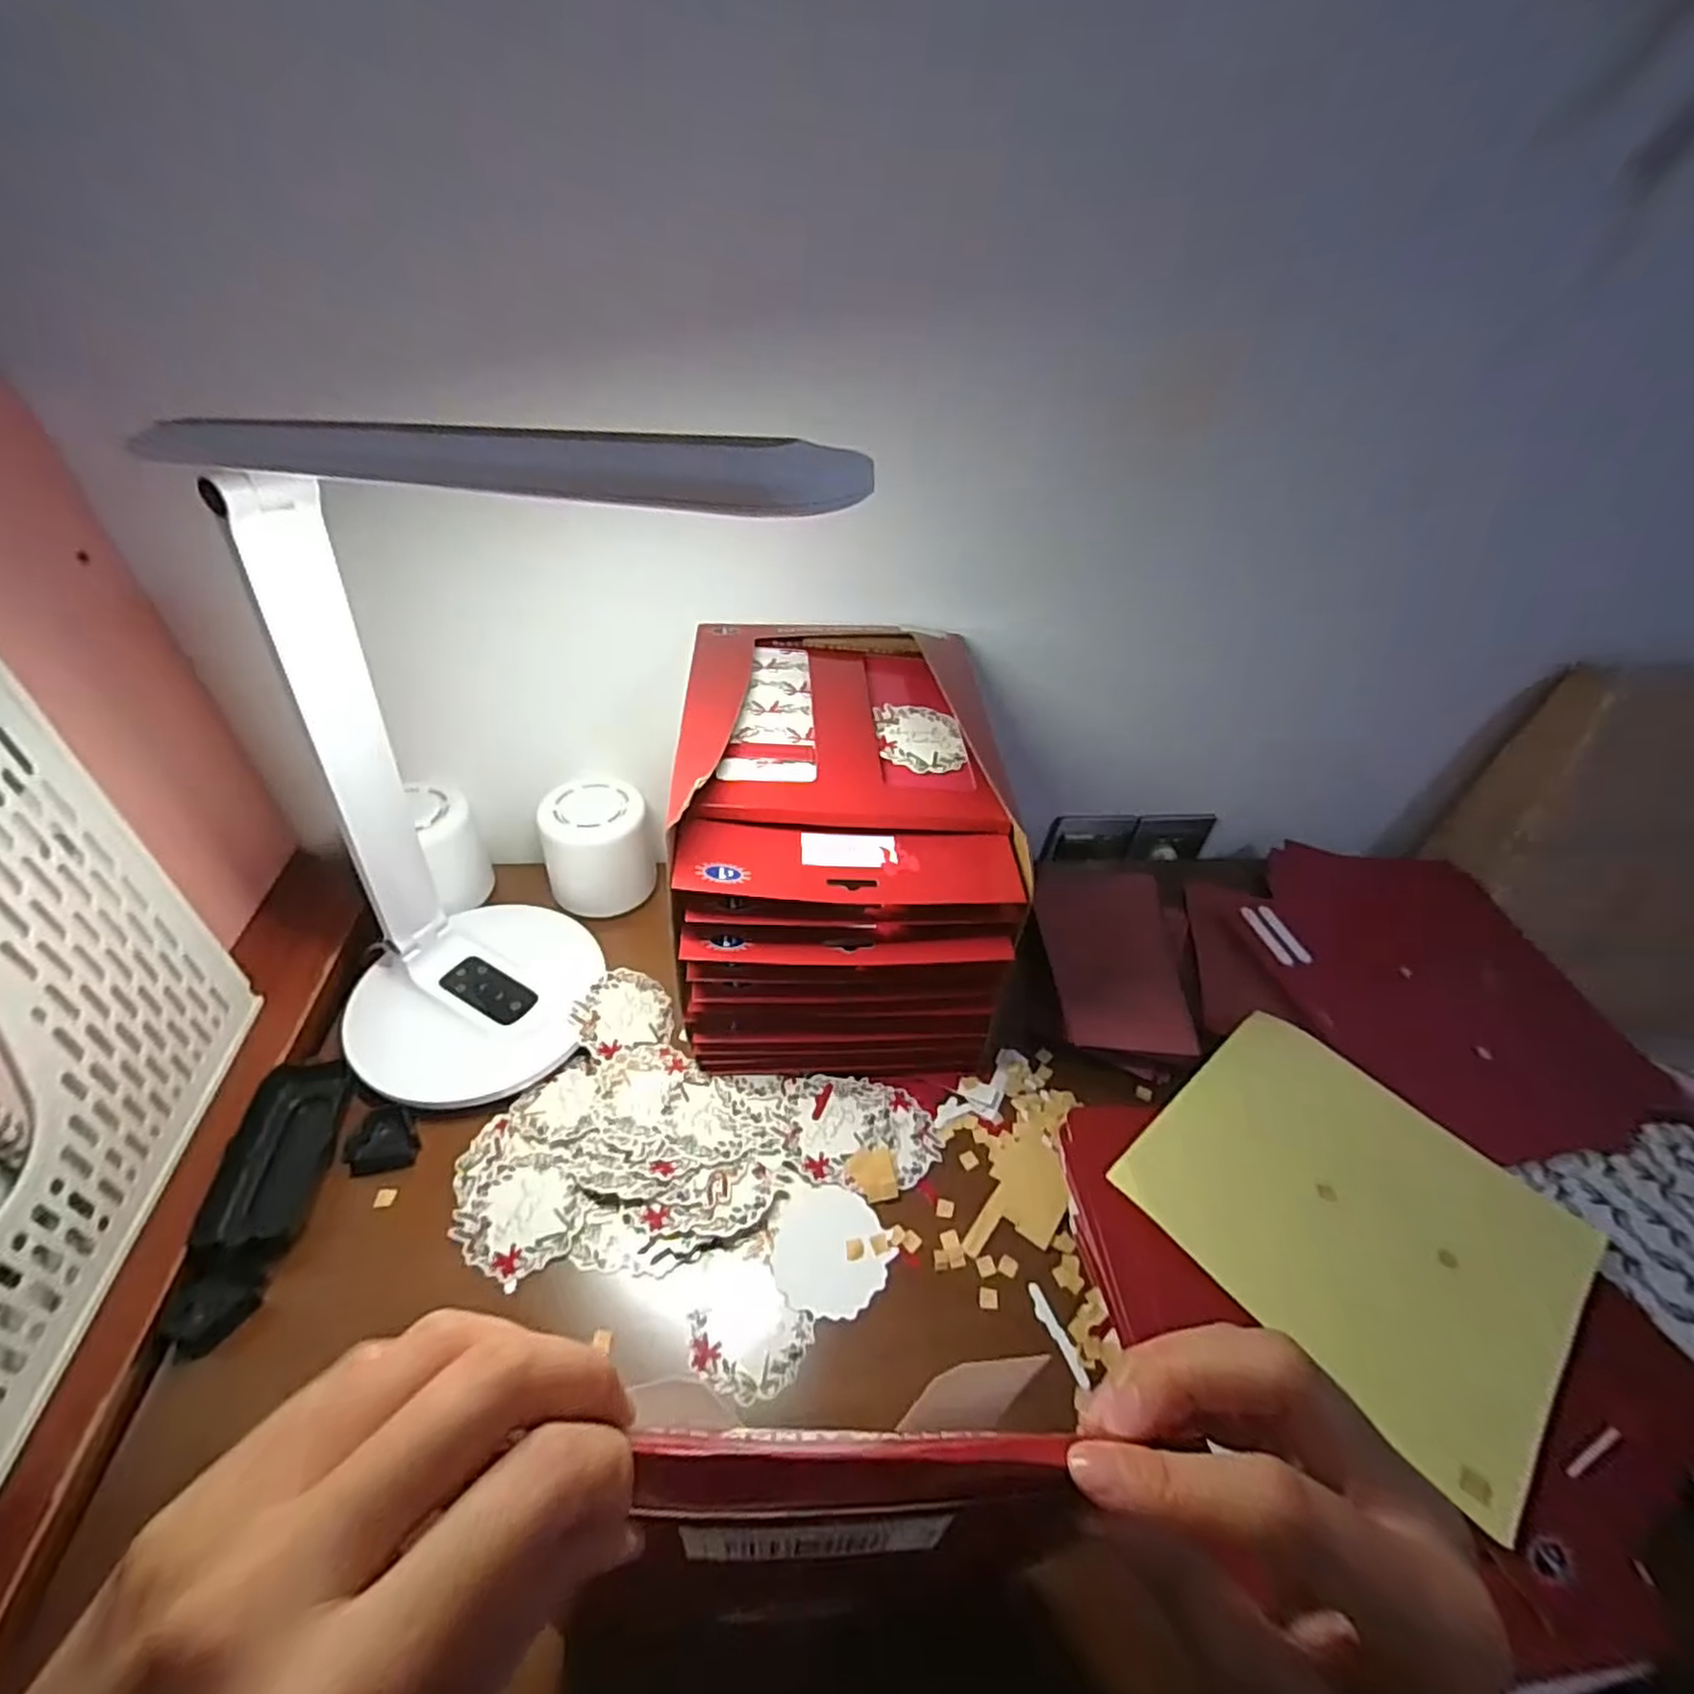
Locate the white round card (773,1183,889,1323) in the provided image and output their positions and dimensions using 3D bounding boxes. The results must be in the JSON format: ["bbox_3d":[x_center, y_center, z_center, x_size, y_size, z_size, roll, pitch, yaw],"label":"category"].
[{"bbox_3d":[-0.010,0.238,0.423,0.065,0.007,0.065,4,42,-3],"label":"white round card"}]

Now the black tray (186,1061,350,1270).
[{"bbox_3d":[-0.341,0.187,0.432,0.052,0.024,0.118,-2,42,-10],"label":"black tray"}]

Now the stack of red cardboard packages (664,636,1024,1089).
[{"bbox_3d":[-0.012,-0.004,0.512,0.188,0.222,0.238,0,42,-7],"label":"stack of red cardboard packages"}]

